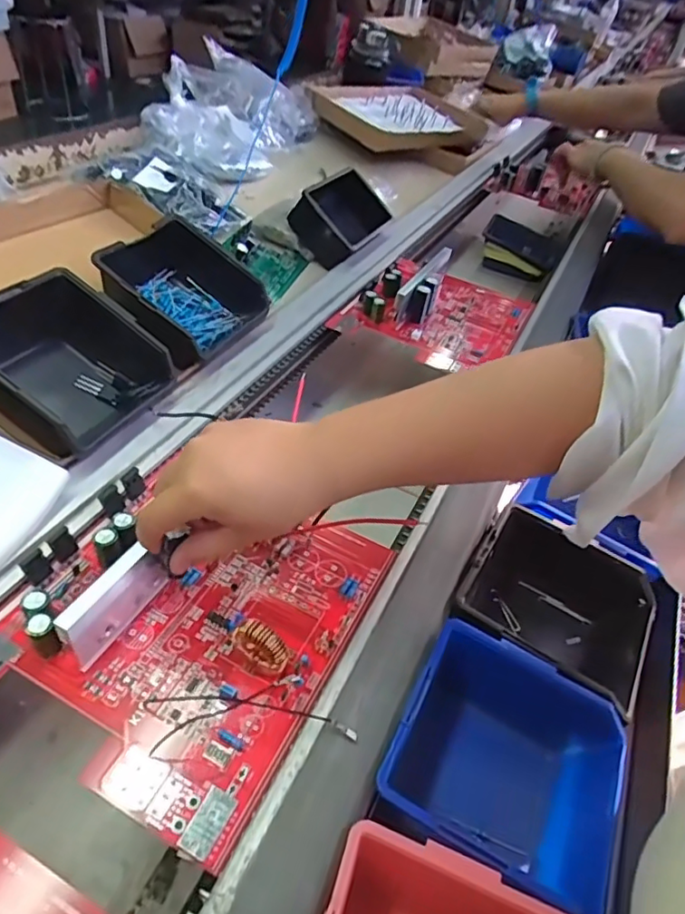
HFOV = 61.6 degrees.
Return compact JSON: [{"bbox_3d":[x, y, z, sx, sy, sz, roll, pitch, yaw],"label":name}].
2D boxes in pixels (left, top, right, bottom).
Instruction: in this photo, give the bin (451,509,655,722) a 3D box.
[{"bbox_3d":[0.153,0.119,0.422,0.127,0.077,0.124,26,47,17],"label":"bin"}]

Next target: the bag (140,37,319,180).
[{"bbox_3d":[-0.175,-0.552,0.916,0.196,0.112,0.329,14,45,5],"label":"bag"}]

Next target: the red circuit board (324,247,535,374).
[{"bbox_3d":[0.117,-0.183,0.688,0.190,0.059,0.208,26,47,16],"label":"red circuit board"}]

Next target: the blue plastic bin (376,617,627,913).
[{"bbox_3d":[0.096,0.187,0.342,0.132,0.071,0.121,25,47,16],"label":"blue plastic bin"}]

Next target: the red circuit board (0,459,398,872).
[{"bbox_3d":[-0.096,0.084,0.364,0.195,0.052,0.219,21,44,17],"label":"red circuit board"}]

